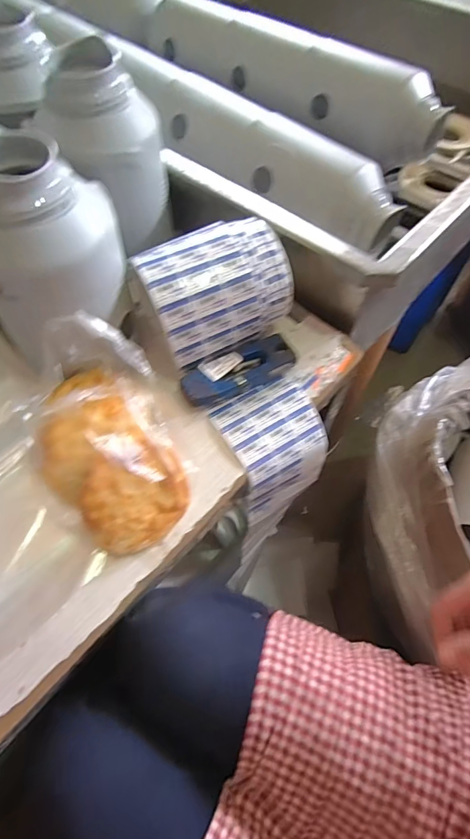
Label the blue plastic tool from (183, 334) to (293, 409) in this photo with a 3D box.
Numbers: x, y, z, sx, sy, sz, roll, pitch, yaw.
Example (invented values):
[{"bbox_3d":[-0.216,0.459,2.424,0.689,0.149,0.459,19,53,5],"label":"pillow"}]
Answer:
[{"bbox_3d":[0.004,-0.053,0.474,0.129,0.026,0.047,-26,63,-17],"label":"blue plastic tool"}]

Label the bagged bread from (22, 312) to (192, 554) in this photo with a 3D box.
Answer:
[{"bbox_3d":[-0.118,0.017,0.386,0.121,0.089,0.207,-19,82,-13],"label":"bagged bread"}]

